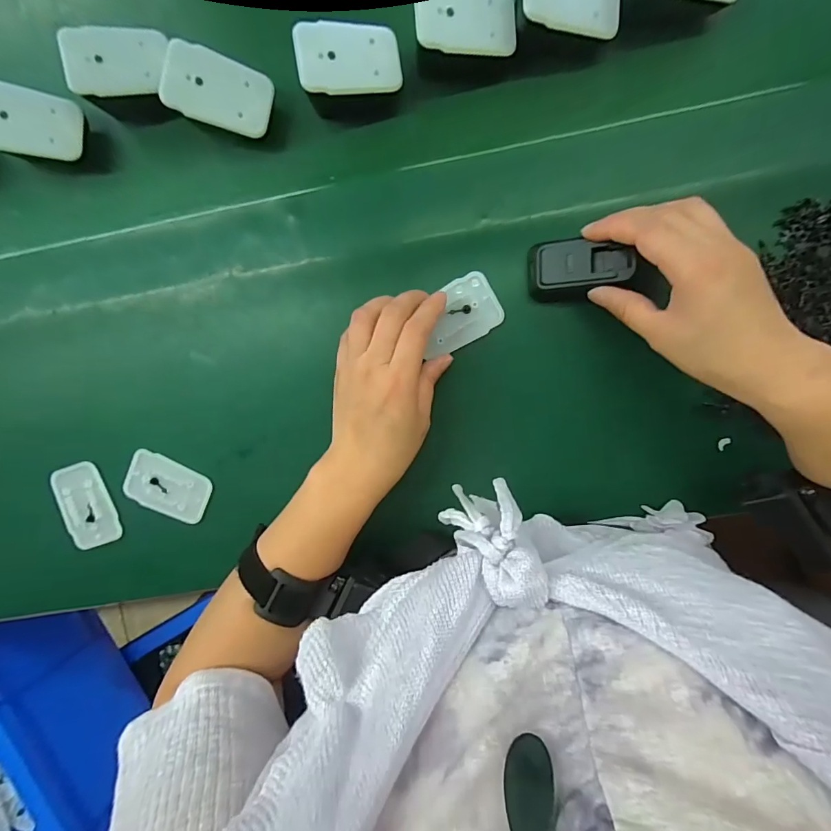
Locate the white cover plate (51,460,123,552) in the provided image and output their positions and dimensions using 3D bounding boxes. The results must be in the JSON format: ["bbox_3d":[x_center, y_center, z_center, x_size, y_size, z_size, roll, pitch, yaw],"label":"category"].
[{"bbox_3d":[-0.279,0.077,0.360,0.042,0.005,0.071,-21,94,6],"label":"white cover plate"}]

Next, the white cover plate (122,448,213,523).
[{"bbox_3d":[-0.207,0.060,0.354,0.070,0.008,0.043,25,97,1],"label":"white cover plate"}]

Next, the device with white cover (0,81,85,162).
[{"bbox_3d":[-0.275,-0.207,0.300,0.064,0.010,0.044,3,96,-25],"label":"device with white cover"}]

